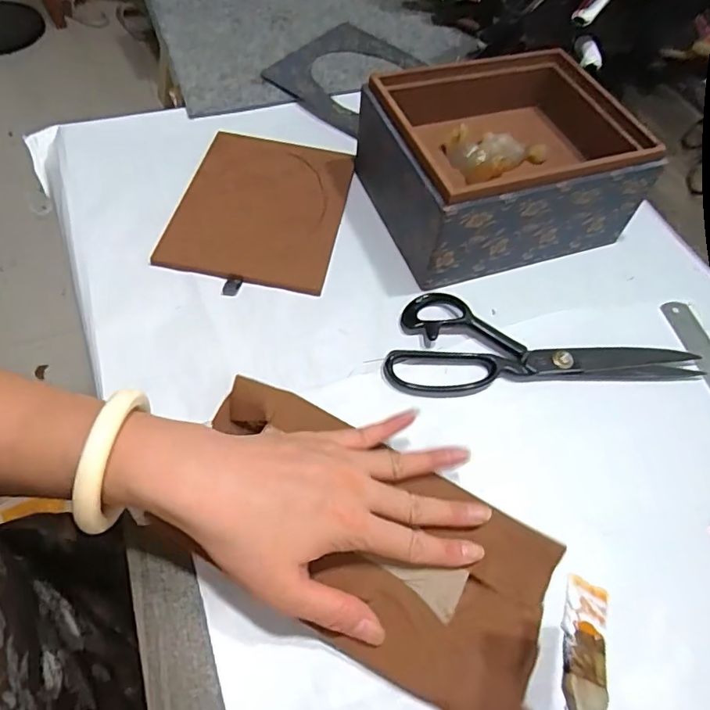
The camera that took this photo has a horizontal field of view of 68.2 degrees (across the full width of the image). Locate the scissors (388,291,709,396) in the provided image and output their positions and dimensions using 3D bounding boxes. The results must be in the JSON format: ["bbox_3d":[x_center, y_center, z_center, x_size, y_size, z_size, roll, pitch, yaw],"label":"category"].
[{"bbox_3d":[0.150,-0.012,0.440,0.248,0.013,0.093,0,58,-4],"label":"scissors"}]

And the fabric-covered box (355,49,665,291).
[{"bbox_3d":[0.136,-0.184,0.494,0.235,0.100,0.185,-15,60,-13],"label":"fabric-covered box"}]

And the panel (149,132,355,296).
[{"bbox_3d":[-0.091,-0.147,0.512,0.153,0.007,0.198,11,58,3],"label":"panel"}]

